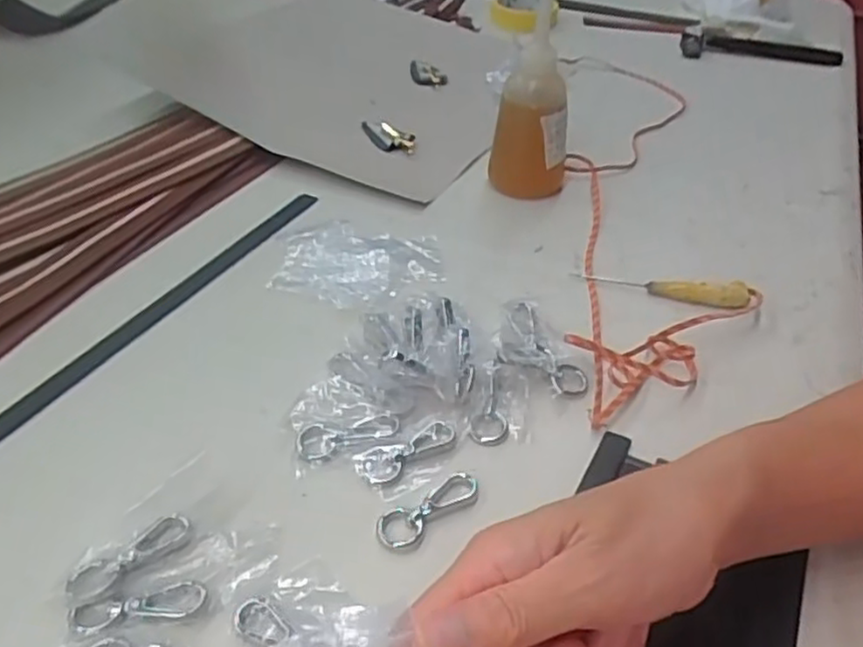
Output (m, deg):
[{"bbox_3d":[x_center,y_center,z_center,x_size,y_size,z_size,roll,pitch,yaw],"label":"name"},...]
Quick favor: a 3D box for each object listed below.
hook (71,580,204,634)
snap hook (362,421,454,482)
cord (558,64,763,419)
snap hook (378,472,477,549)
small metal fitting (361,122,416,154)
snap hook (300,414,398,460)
[{"bbox_3d":[-0.128,0.123,0.306,0.056,0.004,0.017,-7,40,-11],"label":"hook"},{"bbox_3d":[-0.012,0.067,0.379,0.057,0.004,0.019,-24,46,-28],"label":"snap hook"},{"bbox_3d":[0.186,-0.141,0.626,0.129,0.023,0.628,7,40,5],"label":"cord"},{"bbox_3d":[-0.002,0.092,0.352,0.060,0.004,0.022,-26,47,-30],"label":"snap hook"},{"bbox_3d":[-0.041,-0.182,0.676,0.035,0.016,0.062,-20,44,-25],"label":"small metal fitting"},{"bbox_3d":[-0.045,0.059,0.384,0.057,0.004,0.019,-10,41,-14],"label":"snap hook"}]

